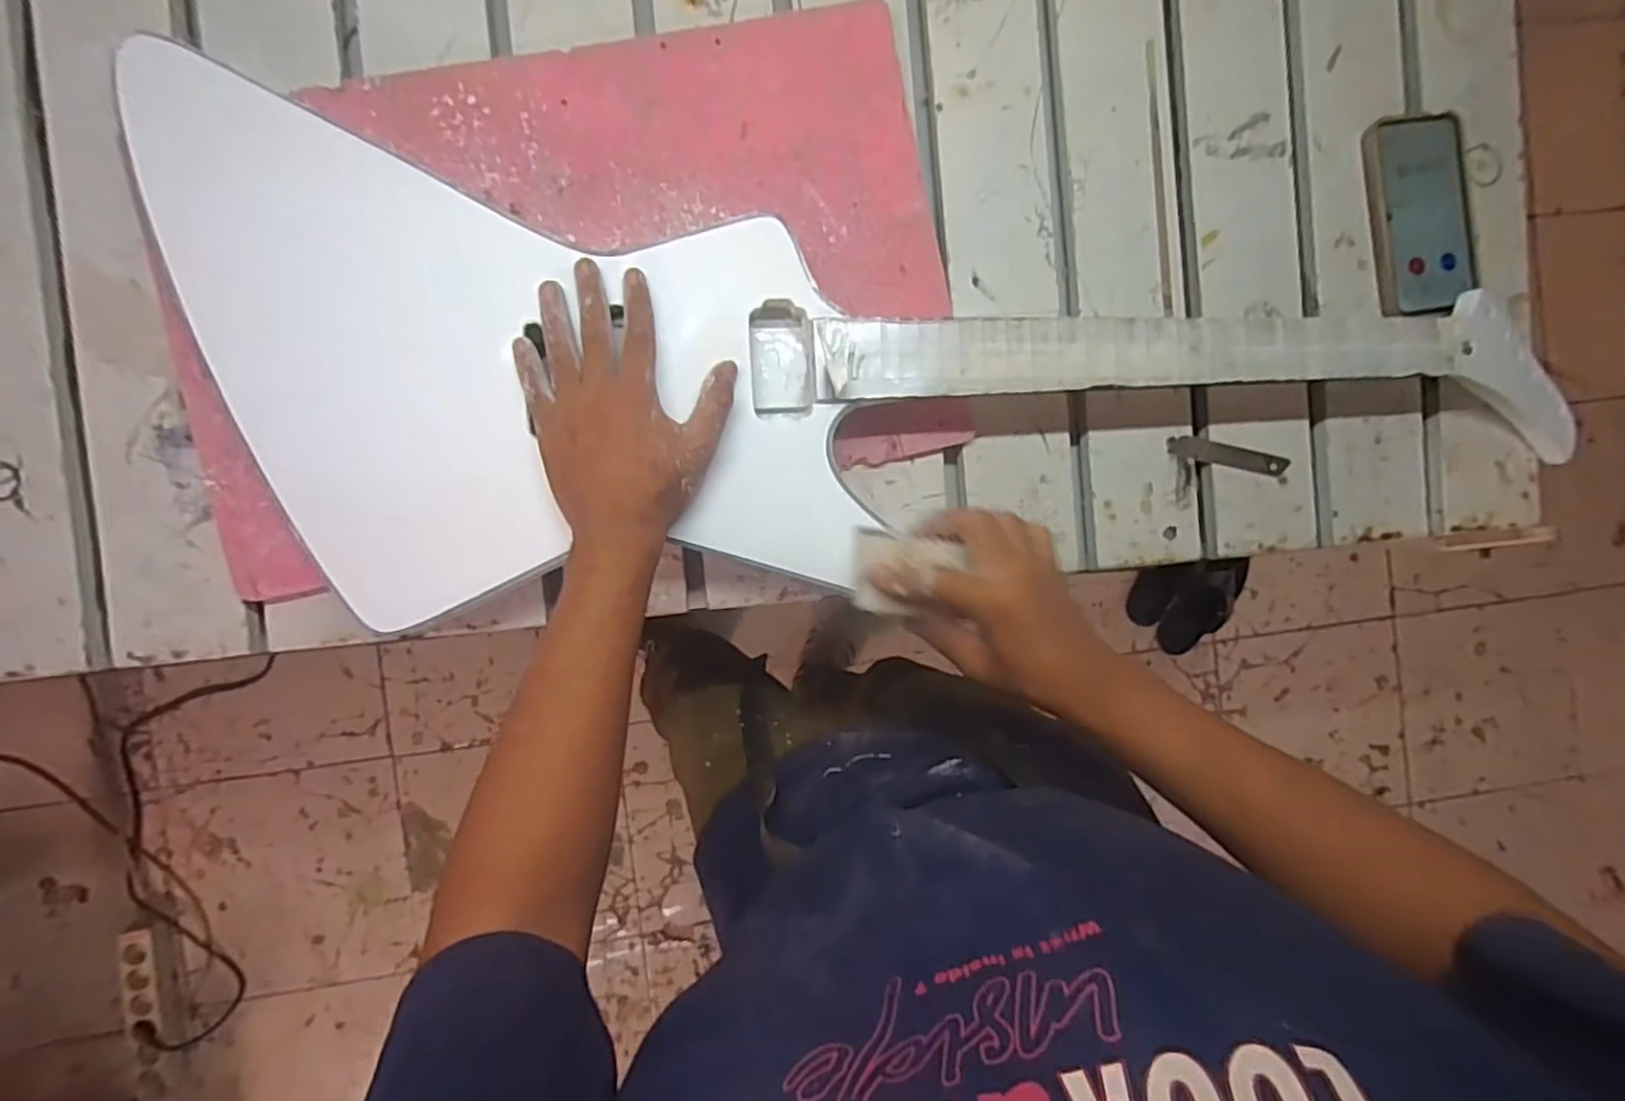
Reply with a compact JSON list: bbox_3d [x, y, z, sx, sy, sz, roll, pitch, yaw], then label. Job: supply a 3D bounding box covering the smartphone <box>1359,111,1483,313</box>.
[{"bbox_3d":[0.503,-0.278,0.576,0.087,0.014,0.159,-10,92,0],"label":"smartphone"}]

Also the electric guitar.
[{"bbox_3d":[0.081,-0.137,0.502,1.013,0.051,0.347,0,91,-5],"label":"electric guitar"}]

